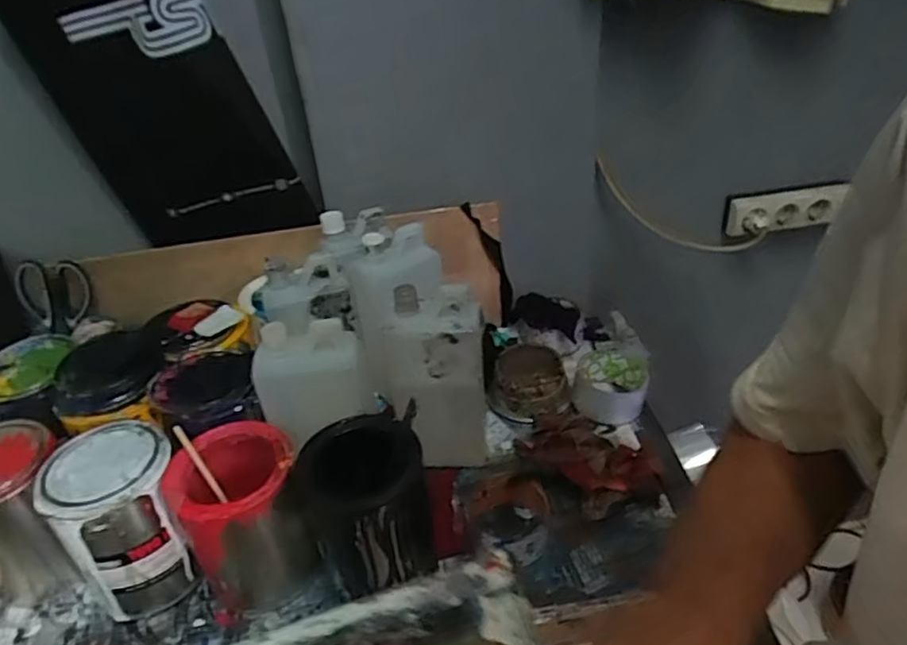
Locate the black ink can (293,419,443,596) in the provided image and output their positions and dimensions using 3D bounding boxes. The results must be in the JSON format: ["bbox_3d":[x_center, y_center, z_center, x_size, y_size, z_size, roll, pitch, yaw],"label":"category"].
[{"bbox_3d":[-0.078,0.179,0.599,0.111,0.139,0.113,-17,36,-17],"label":"black ink can"}]

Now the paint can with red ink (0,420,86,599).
[{"bbox_3d":[-0.419,0.187,0.620,0.103,0.155,0.096,-3,35,2],"label":"paint can with red ink"}]

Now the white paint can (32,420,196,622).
[{"bbox_3d":[-0.306,0.187,0.607,0.104,0.152,0.110,-3,35,2],"label":"white paint can"}]

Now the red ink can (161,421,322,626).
[{"bbox_3d":[-0.195,0.186,0.601,0.109,0.146,0.106,-3,35,2],"label":"red ink can"}]

